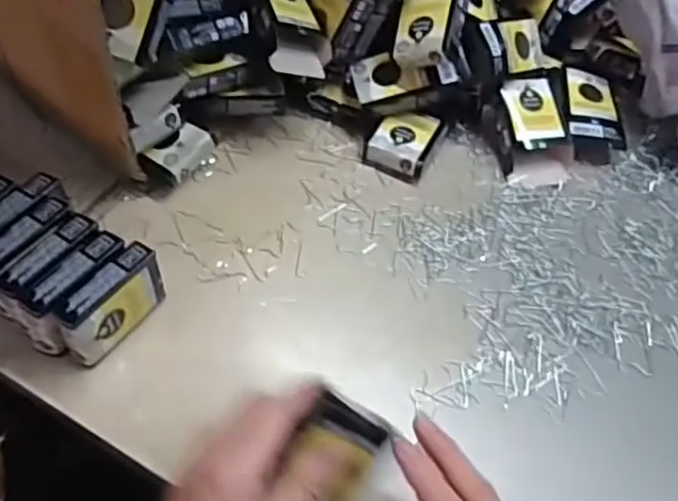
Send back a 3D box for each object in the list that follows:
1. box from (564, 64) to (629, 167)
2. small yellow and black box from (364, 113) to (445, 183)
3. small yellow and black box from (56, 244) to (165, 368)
[{"bbox_3d":[0.242,-0.130,0.612,0.052,0.019,0.103,9,54,1],"label":"box"},{"bbox_3d":[0.061,-0.099,0.573,0.051,0.023,0.071,26,56,12],"label":"small yellow and black box"},{"bbox_3d":[-0.149,0.038,0.428,0.022,0.059,0.075,30,57,15],"label":"small yellow and black box"}]

